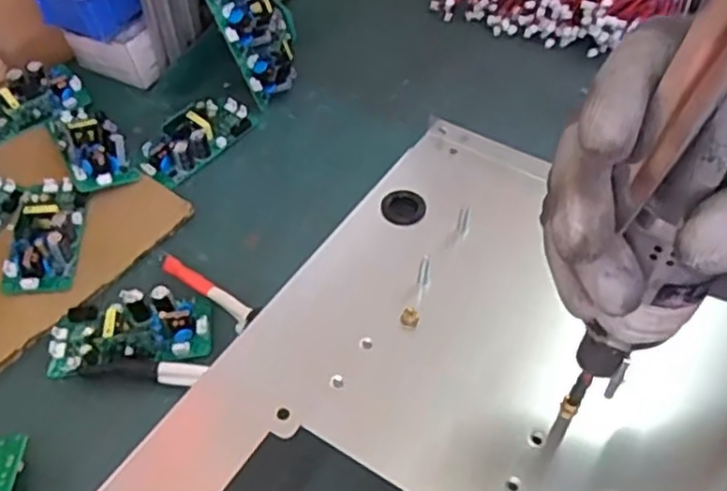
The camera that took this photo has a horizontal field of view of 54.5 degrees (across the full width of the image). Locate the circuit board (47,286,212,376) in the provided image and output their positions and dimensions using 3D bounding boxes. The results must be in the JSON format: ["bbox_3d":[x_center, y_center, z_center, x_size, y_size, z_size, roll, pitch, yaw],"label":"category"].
[{"bbox_3d":[-0.174,0.063,0.523,0.116,0.028,0.056,-1,50,-3],"label":"circuit board"}]

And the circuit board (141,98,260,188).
[{"bbox_3d":[-0.155,-0.108,0.668,0.056,0.028,0.114,33,56,23],"label":"circuit board"}]

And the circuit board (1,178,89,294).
[{"bbox_3d":[-0.263,-0.015,0.585,0.050,0.026,0.116,-1,50,-3],"label":"circuit board"}]

